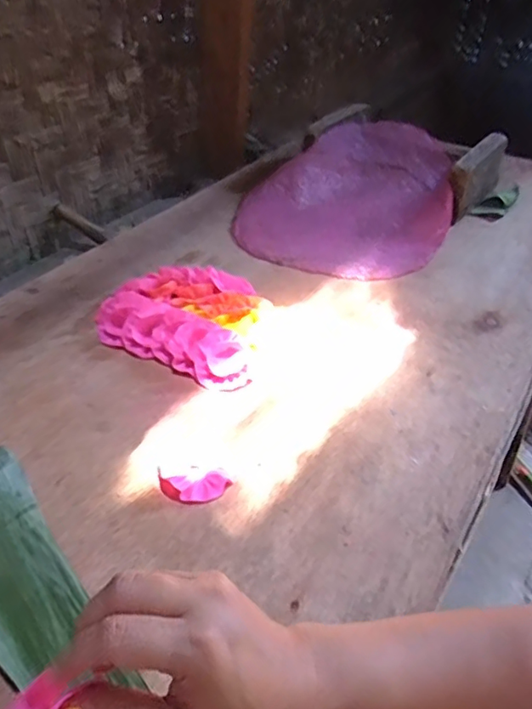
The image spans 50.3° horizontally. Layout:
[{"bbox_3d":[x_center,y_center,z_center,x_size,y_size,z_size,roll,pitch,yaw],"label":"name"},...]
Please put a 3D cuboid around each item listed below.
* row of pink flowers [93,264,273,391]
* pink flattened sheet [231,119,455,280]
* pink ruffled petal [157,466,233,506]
[{"bbox_3d":[-0.090,-0.053,0.708,0.216,0.037,0.180,23,46,18],"label":"row of pink flowers"},{"bbox_3d":[0.137,-0.260,0.932,0.340,0.054,0.368,26,66,29],"label":"pink flattened sheet"},{"bbox_3d":[-0.066,0.120,0.522,0.065,0.006,0.038,-2,44,-8],"label":"pink ruffled petal"}]

